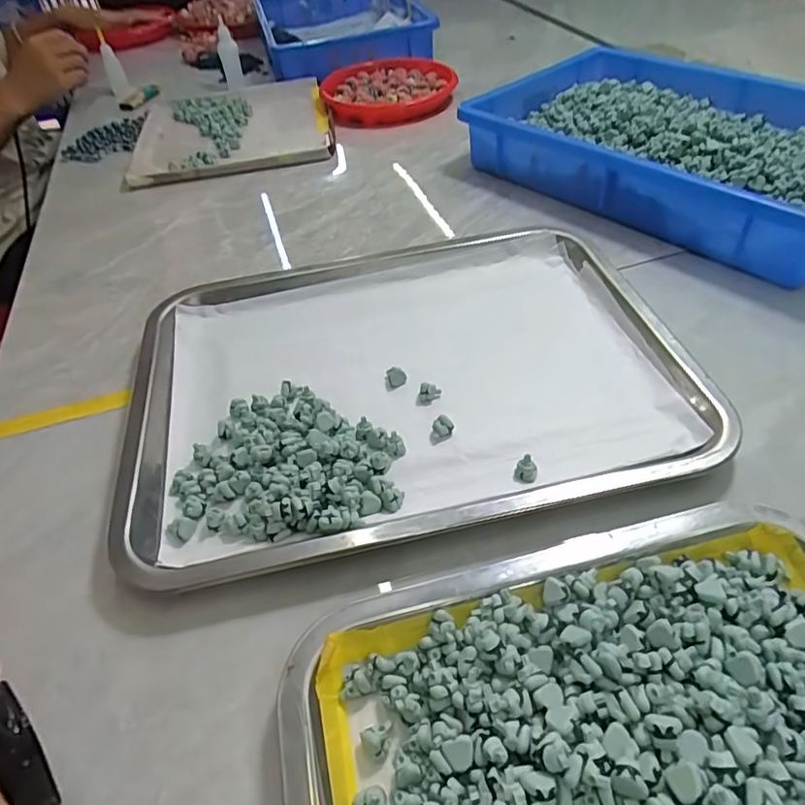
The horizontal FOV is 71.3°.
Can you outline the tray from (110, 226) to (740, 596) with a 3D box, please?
[{"bbox_3d":[-0.004,-0.020,0.381,0.354,0.025,0.266,-13,46,-7],"label":"tray"}]

